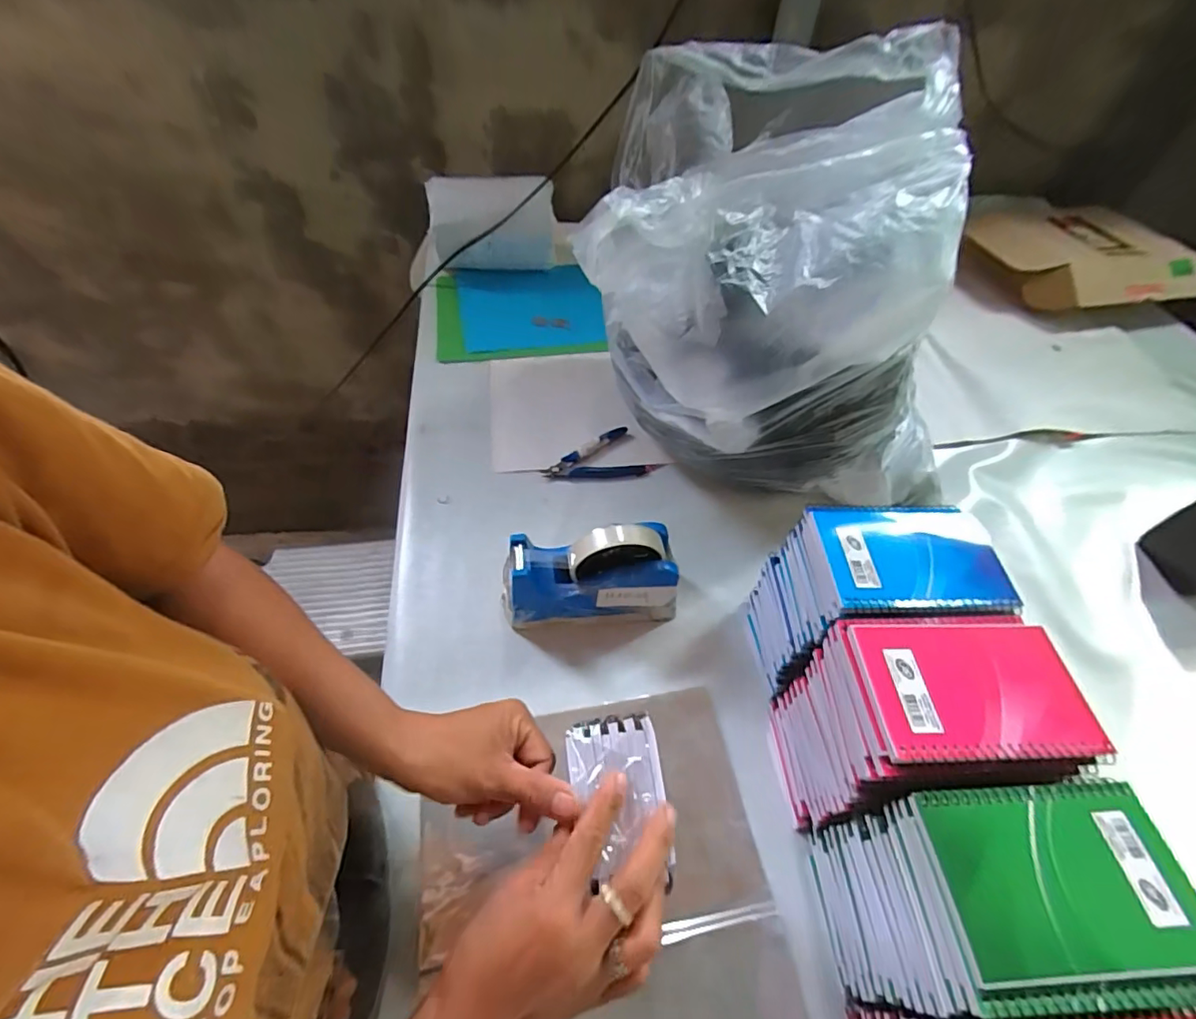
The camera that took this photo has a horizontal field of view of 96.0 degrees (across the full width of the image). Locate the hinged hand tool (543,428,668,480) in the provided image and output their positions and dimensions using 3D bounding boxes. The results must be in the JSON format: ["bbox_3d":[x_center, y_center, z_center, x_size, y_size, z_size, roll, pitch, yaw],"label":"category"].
[{"bbox_3d":[0.004,-0.067,0.646,0.134,0.014,0.066,-6,54,-7],"label":"hinged hand tool"}]

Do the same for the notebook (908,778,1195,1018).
[{"bbox_3d":[0.241,0.195,0.277,0.129,0.007,0.095,0,52,-2],"label":"notebook"}]

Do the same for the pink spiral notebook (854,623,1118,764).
[{"bbox_3d":[0.229,0.109,0.328,0.129,0.007,0.082,1,52,-2],"label":"pink spiral notebook"}]

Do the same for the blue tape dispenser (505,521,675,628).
[{"bbox_3d":[-0.008,0.062,0.498,0.156,0.104,0.056,-5,54,-7],"label":"blue tape dispenser"}]

